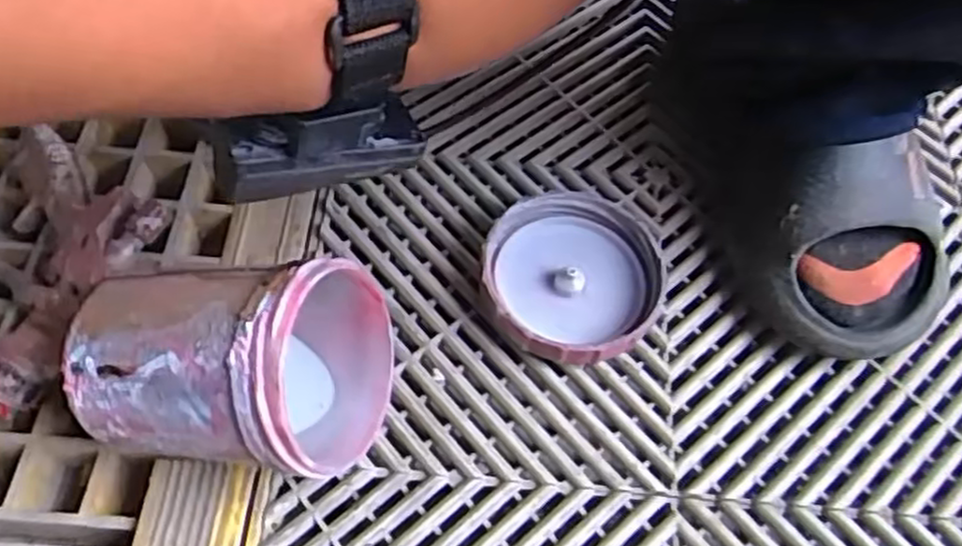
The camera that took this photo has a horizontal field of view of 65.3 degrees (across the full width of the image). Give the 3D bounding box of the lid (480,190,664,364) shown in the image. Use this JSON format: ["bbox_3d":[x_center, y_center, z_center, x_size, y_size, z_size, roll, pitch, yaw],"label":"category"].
[{"bbox_3d":[0.049,0.002,0.406,0.092,0.028,0.100,2,60,-3],"label":"lid"}]

